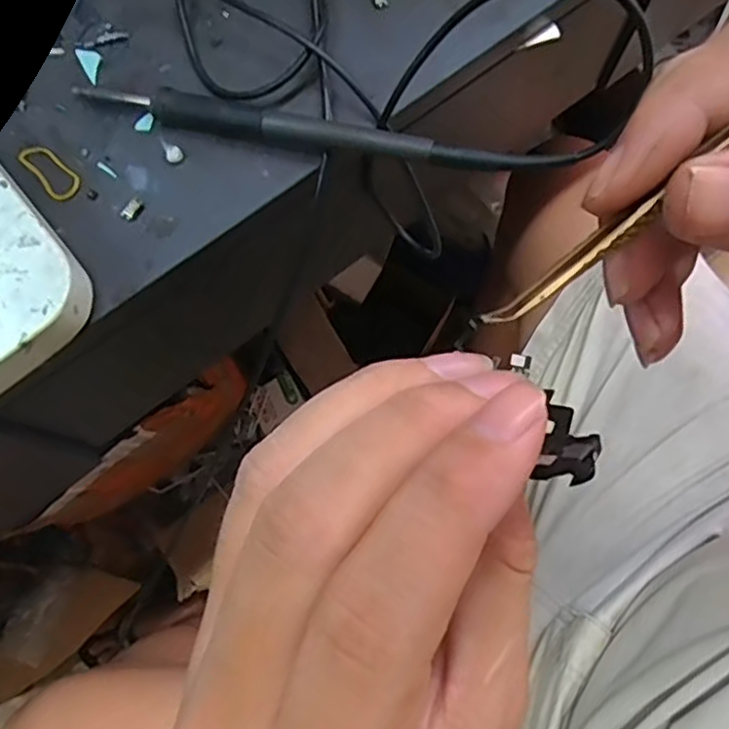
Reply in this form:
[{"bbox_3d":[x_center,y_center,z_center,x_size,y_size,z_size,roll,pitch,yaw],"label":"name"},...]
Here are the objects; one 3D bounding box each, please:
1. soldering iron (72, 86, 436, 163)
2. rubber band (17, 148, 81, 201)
[{"bbox_3d":[-0.054,-0.115,0.313,0.172,0.020,0.013,14,76,5],"label":"soldering iron"},{"bbox_3d":[-0.151,-0.093,0.317,0.032,0.005,0.015,42,80,11],"label":"rubber band"}]

